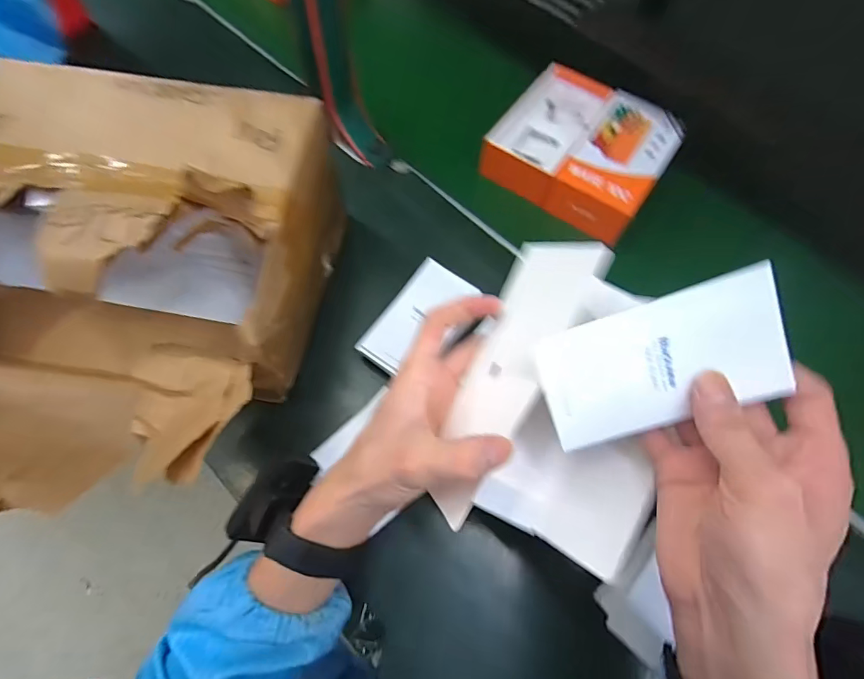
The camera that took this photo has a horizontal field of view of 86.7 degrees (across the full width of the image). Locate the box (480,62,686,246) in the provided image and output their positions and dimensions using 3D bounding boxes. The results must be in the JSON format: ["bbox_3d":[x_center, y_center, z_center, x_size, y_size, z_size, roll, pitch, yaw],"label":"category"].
[{"bbox_3d":[0.189,-0.247,0.578,0.202,0.047,0.198,31,67,12],"label":"box"}]

